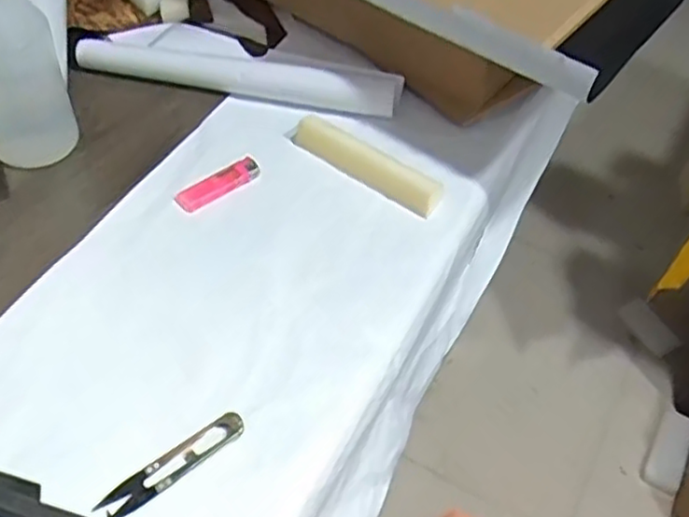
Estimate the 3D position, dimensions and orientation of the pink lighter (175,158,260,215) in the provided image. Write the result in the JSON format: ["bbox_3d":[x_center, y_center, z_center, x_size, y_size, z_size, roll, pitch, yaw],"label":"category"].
[{"bbox_3d":[-0.111,-0.067,0.626,0.078,0.011,0.020,-31,59,-28],"label":"pink lighter"}]

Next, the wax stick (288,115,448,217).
[{"bbox_3d":[0.021,-0.087,0.632,0.151,0.016,0.031,35,55,22],"label":"wax stick"}]

